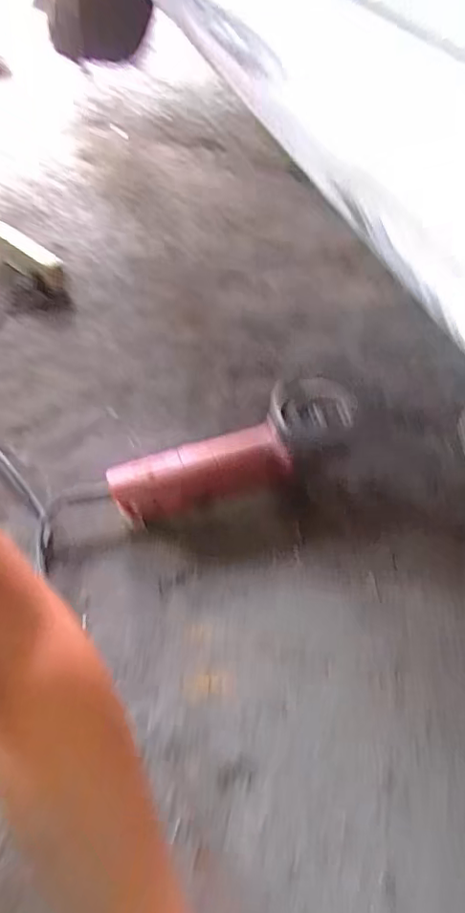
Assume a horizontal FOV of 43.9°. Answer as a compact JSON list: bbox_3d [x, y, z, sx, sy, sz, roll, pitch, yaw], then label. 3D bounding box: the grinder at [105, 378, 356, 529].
[{"bbox_3d":[0.005,-0.007,0.646,0.284,0.068,0.087,-24,54,-5],"label":"grinder"}]

